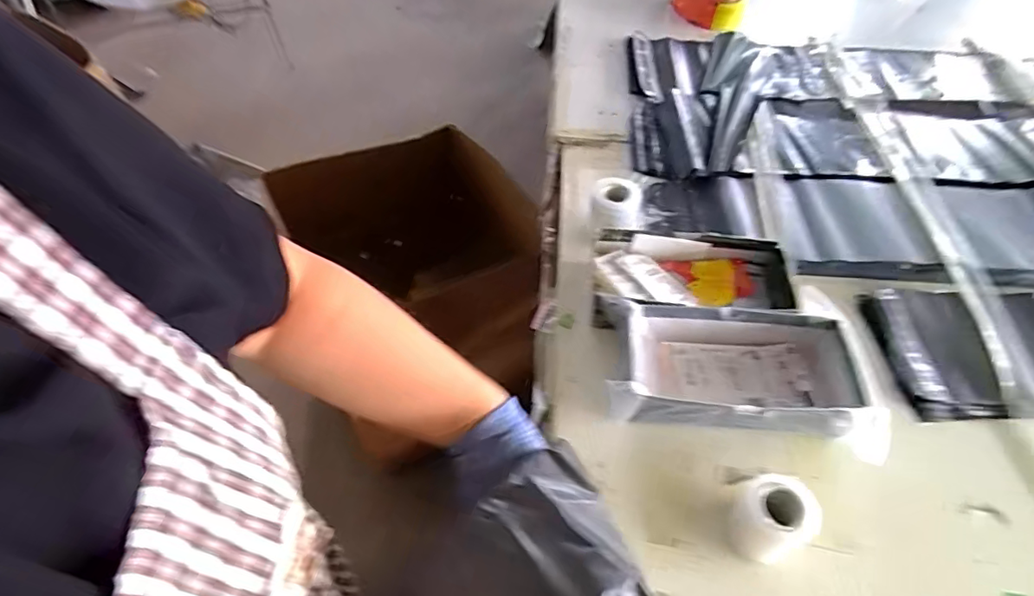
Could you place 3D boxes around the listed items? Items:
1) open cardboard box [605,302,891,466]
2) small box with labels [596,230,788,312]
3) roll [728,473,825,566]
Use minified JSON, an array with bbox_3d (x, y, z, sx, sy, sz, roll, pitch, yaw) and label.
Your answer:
[{"bbox_3d":[0.218,0.082,0.559,0.246,0.071,0.133,8,51,5],"label":"open cardboard box"},{"bbox_3d":[0.201,-0.021,0.635,0.223,0.055,0.107,5,51,3],"label":"small box with labels"},{"bbox_3d":[0.211,0.190,0.468,0.062,0.073,0.057,1,51,-1],"label":"roll"}]

